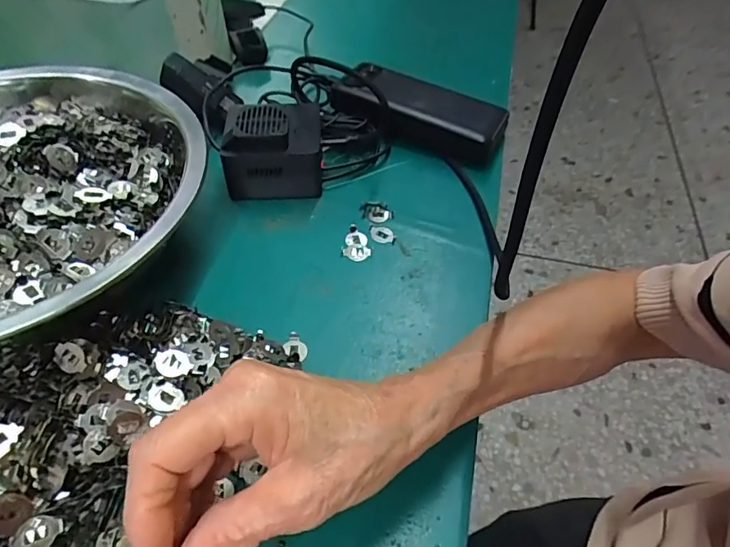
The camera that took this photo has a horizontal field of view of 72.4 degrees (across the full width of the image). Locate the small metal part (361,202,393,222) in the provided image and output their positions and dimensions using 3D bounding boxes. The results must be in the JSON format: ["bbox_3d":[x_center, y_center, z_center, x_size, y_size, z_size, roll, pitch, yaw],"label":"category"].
[{"bbox_3d":[0.010,-0.050,0.394,0.025,0.004,0.021,6,50,5],"label":"small metal part"}]

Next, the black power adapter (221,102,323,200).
[{"bbox_3d":[-0.073,-0.106,0.406,0.076,0.059,0.075,-3,50,-4],"label":"black power adapter"}]

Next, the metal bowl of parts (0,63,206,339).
[{"bbox_3d":[-0.237,-0.046,0.323,0.249,0.069,0.256,2,45,-2],"label":"metal bowl of parts"}]

